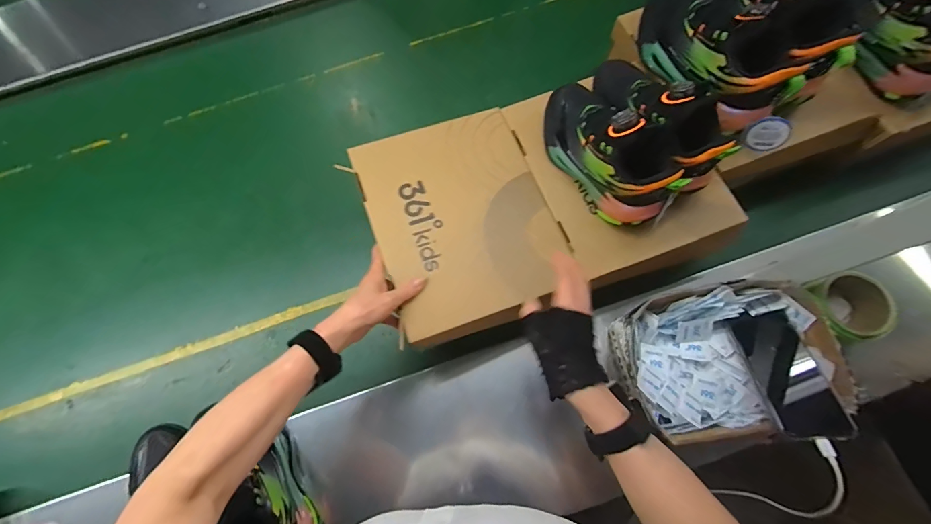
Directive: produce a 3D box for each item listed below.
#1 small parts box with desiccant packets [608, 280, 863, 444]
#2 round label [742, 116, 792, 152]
[{"bbox_3d":[0.330,0.128,0.520,0.243,0.125,0.185,-4,72,4],"label":"small parts box with desiccant packets"},{"bbox_3d":[0.396,-0.168,0.521,0.048,0.048,0.006,34,50,10],"label":"round label"}]

